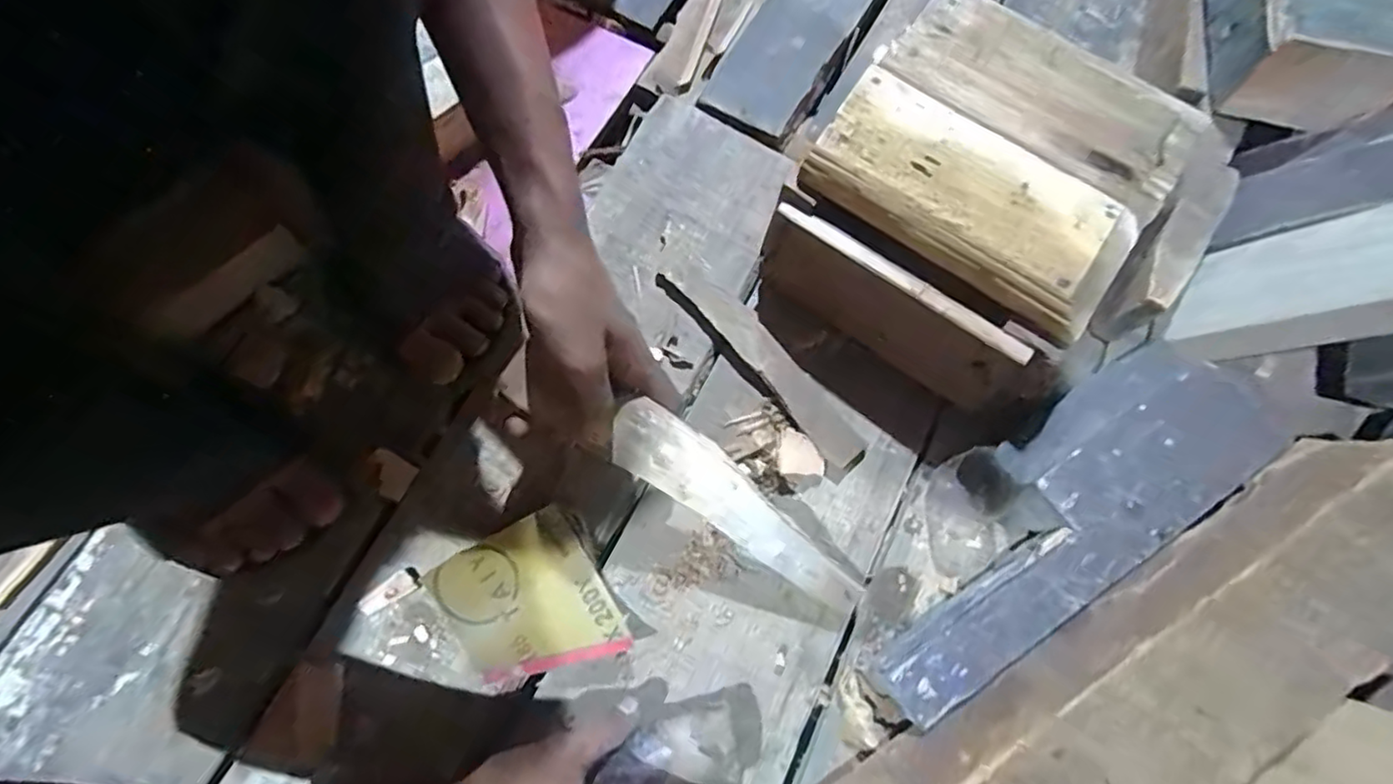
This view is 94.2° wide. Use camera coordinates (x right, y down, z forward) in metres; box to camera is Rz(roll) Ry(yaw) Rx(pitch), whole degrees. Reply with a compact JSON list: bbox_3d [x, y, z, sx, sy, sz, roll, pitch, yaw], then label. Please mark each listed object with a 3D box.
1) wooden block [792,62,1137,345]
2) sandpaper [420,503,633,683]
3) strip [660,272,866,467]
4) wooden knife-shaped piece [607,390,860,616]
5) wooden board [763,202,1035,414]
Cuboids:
[{"bbox_3d":[0.190,-0.134,0.452,0.217,0.030,0.100,35,74,9],"label":"wooden block"},{"bbox_3d":[-0.118,0.151,0.457,0.106,0.021,0.109,-28,76,-12],"label":"sandpaper"},{"bbox_3d":[0.055,-0.026,0.528,0.033,0.016,0.210,-39,77,-14],"label":"strip"},{"bbox_3d":[0.033,0.080,0.437,0.207,0.006,0.046,36,97,-12],"label":"wooden knife-shaped piece"},{"bbox_3d":[0.140,-0.061,0.494,0.202,0.087,0.014,35,65,13],"label":"wooden board"}]

